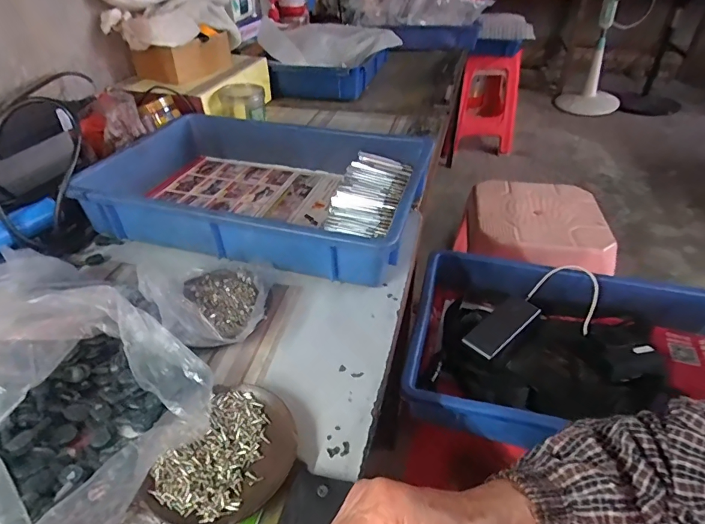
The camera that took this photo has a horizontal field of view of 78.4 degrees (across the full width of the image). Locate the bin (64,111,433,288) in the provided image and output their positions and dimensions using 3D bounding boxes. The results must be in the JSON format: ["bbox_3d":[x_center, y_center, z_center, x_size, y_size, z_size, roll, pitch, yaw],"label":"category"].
[{"bbox_3d":[-0.127,-0.110,0.627,0.440,0.078,0.305,10,38,13],"label":"bin"}]

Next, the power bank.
[{"bbox_3d":[0.210,0.086,0.601,0.120,0.009,0.043,-35,70,-21],"label":"power bank"}]

